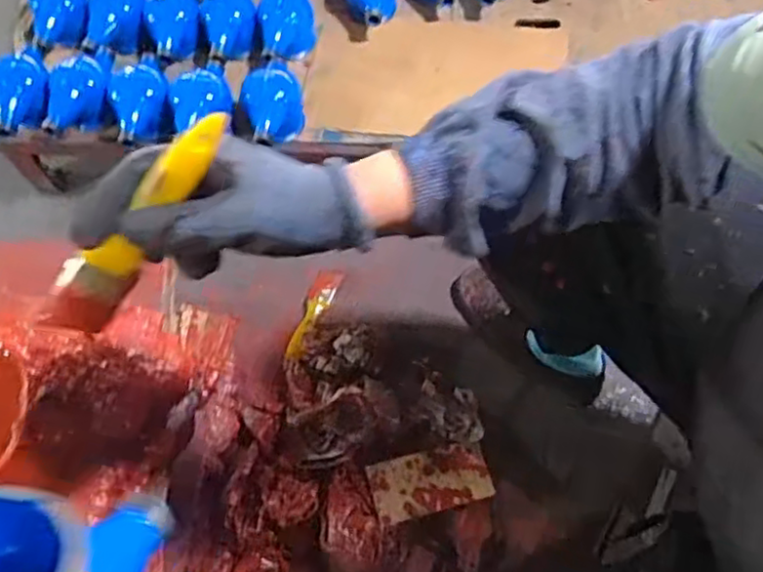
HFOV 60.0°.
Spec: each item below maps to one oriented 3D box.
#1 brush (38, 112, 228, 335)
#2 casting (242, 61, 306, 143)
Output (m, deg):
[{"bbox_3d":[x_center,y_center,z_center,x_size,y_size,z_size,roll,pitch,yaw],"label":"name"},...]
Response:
[{"bbox_3d":[-0.138,-0.031,0.368,0.167,0.034,0.024,-47,64,23],"label":"brush"},{"bbox_3d":[-0.161,-0.274,0.978,0.087,0.080,0.091,-13,63,-4],"label":"casting"}]

